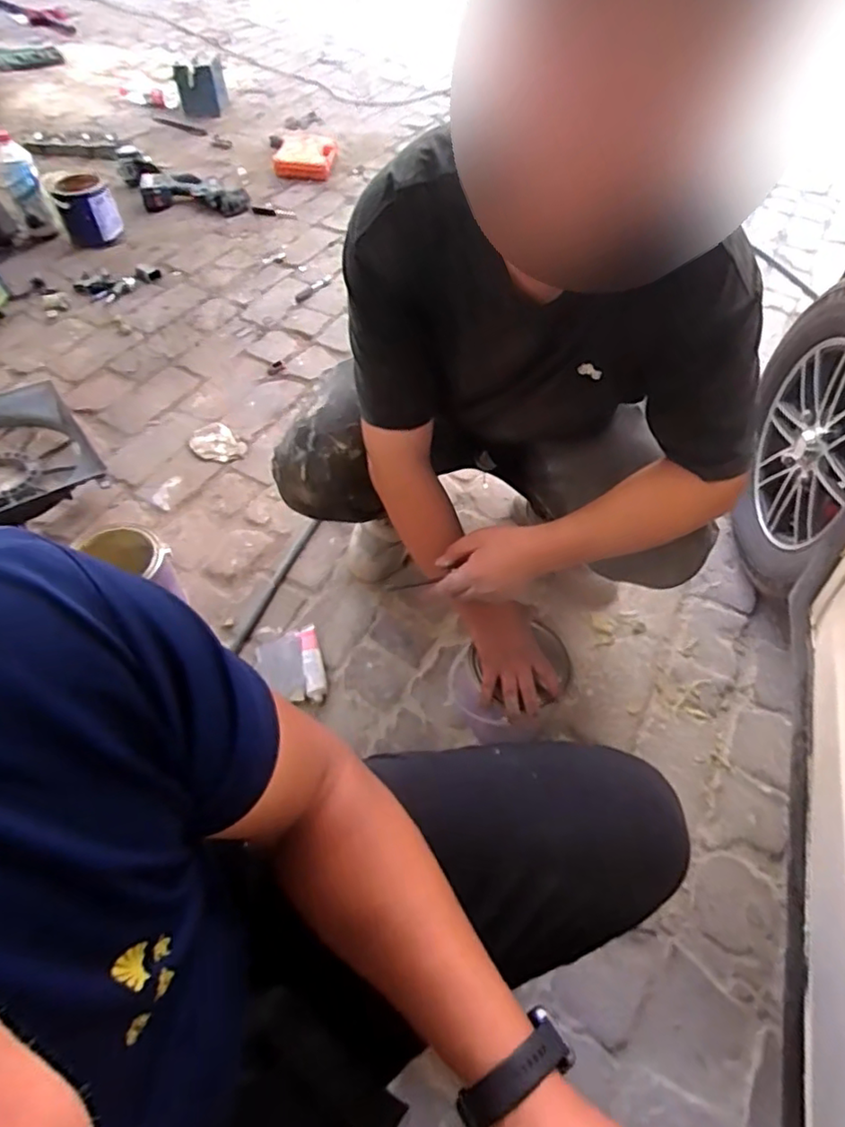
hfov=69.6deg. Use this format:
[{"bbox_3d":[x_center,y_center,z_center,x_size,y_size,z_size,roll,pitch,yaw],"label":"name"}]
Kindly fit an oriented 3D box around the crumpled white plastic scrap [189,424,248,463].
[{"bbox_3d":[-0.460,-0.267,1.367,0.120,0.025,0.097,34,61,21],"label":"crumpled white plastic scrap"}]

